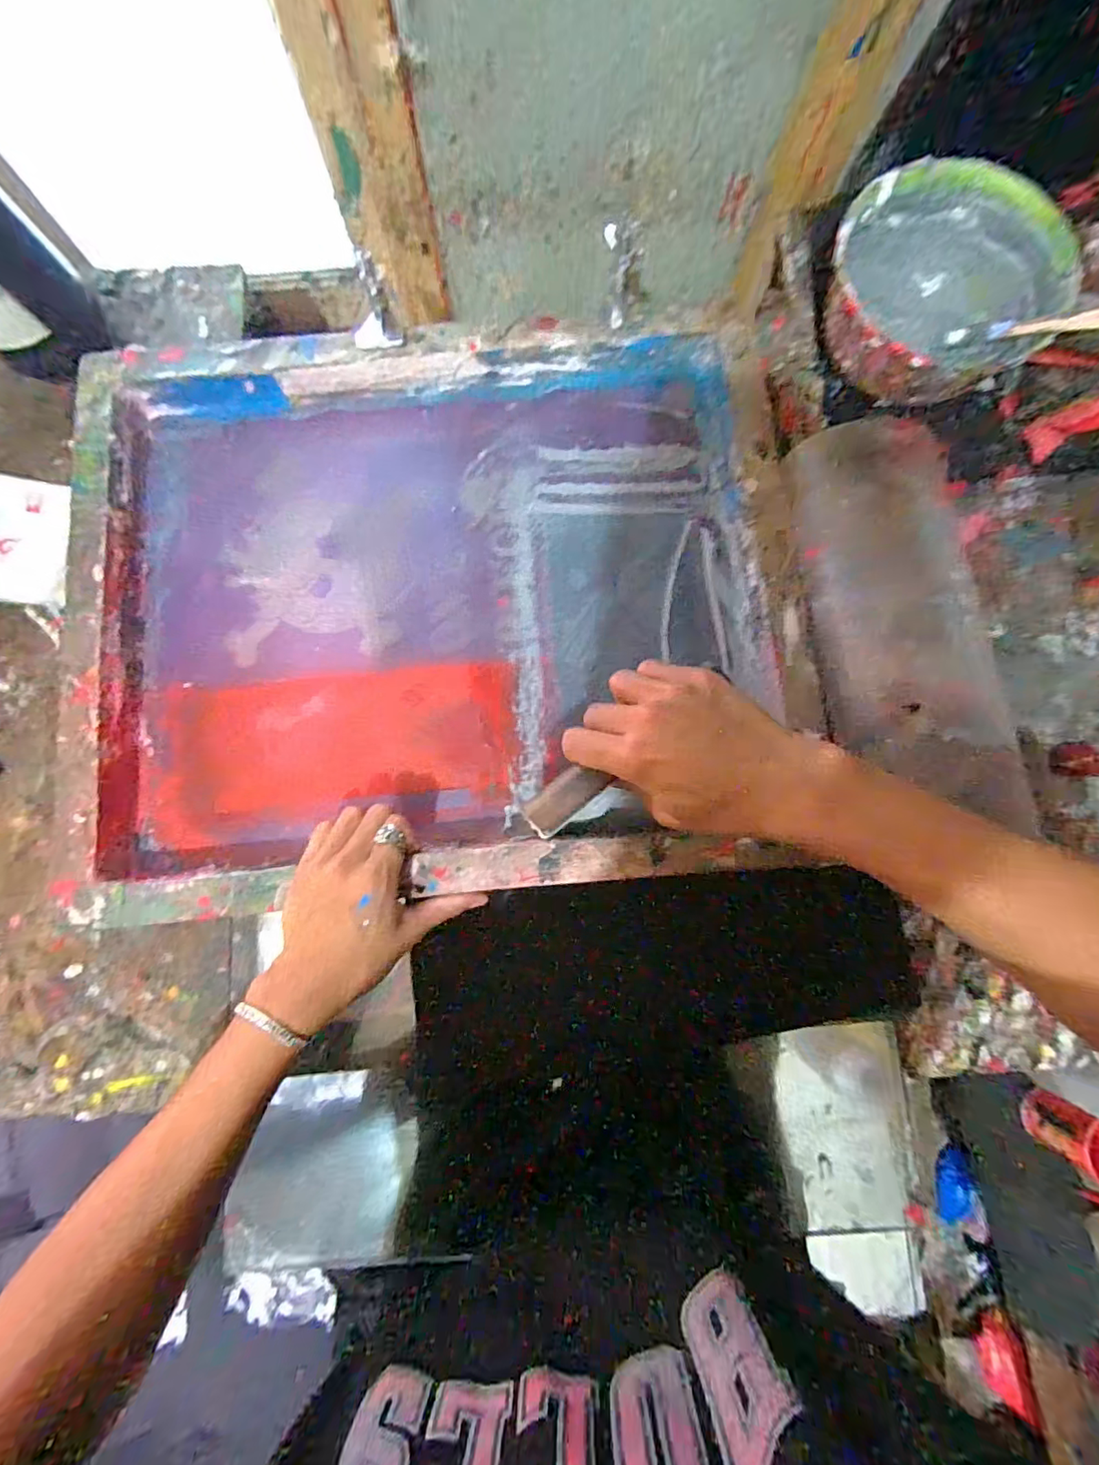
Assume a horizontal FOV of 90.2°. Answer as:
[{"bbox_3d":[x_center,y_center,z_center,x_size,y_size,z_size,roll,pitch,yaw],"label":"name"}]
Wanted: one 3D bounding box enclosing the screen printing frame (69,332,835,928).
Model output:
[{"bbox_3d":[-0.087,-0.104,0.437,0.535,0.051,0.443,-5,82,0],"label":"screen printing frame"}]

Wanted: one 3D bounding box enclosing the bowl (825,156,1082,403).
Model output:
[{"bbox_3d":[0.296,-0.340,0.442,0.163,0.087,0.170,0,82,0],"label":"bowl"}]

